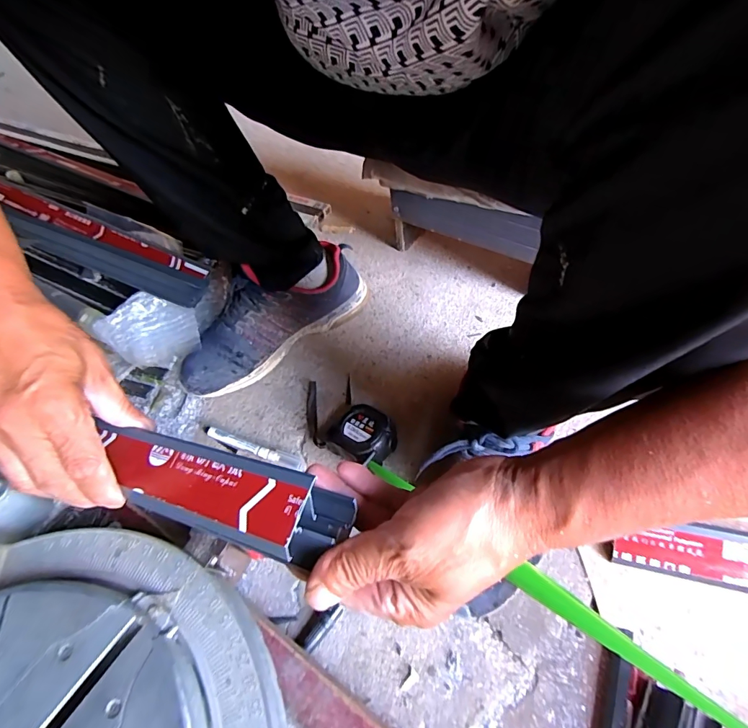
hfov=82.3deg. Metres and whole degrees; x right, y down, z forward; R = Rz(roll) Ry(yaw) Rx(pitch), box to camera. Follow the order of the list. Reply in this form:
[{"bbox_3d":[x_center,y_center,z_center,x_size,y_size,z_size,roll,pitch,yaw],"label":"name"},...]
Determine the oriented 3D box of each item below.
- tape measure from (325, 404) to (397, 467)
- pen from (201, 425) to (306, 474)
[{"bbox_3d":[-0.012,0.085,0.481,0.069,0.048,0.059,34,62,25],"label":"tape measure"},{"bbox_3d":[-0.146,0.098,0.508,0.141,0.014,0.018,16,55,14],"label":"pen"}]

